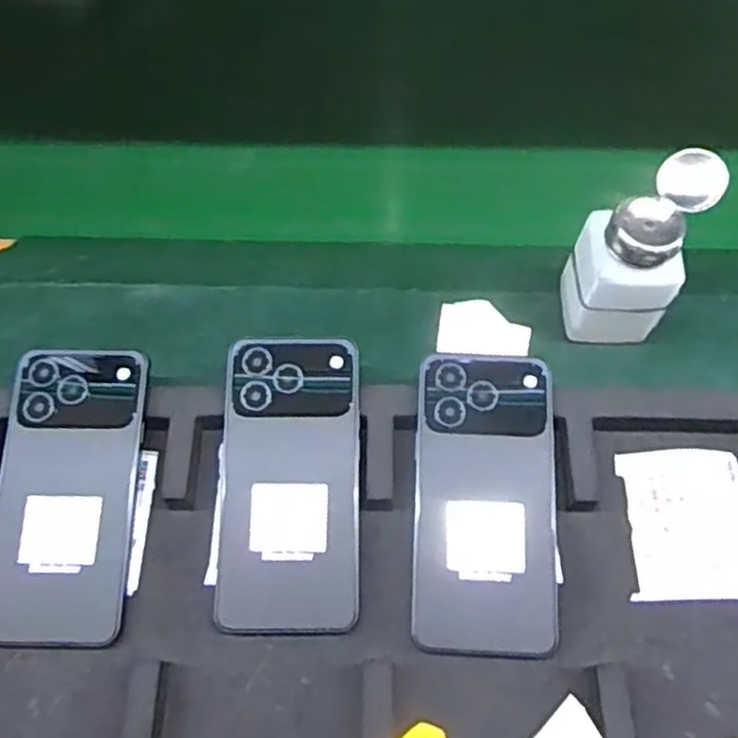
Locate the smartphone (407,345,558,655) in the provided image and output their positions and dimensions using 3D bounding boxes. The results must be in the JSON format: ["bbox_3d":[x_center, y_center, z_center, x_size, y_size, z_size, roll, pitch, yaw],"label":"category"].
[{"bbox_3d":[0.065,0.070,0.398,0.076,0.008,0.160,3,74,1],"label":"smartphone"}]

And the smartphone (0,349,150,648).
[{"bbox_3d":[-0.168,0.066,0.401,0.076,0.008,0.159,1,72,1],"label":"smartphone"}]

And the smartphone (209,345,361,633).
[{"bbox_3d":[-0.043,0.061,0.403,0.076,0.007,0.159,0,74,0],"label":"smartphone"}]

